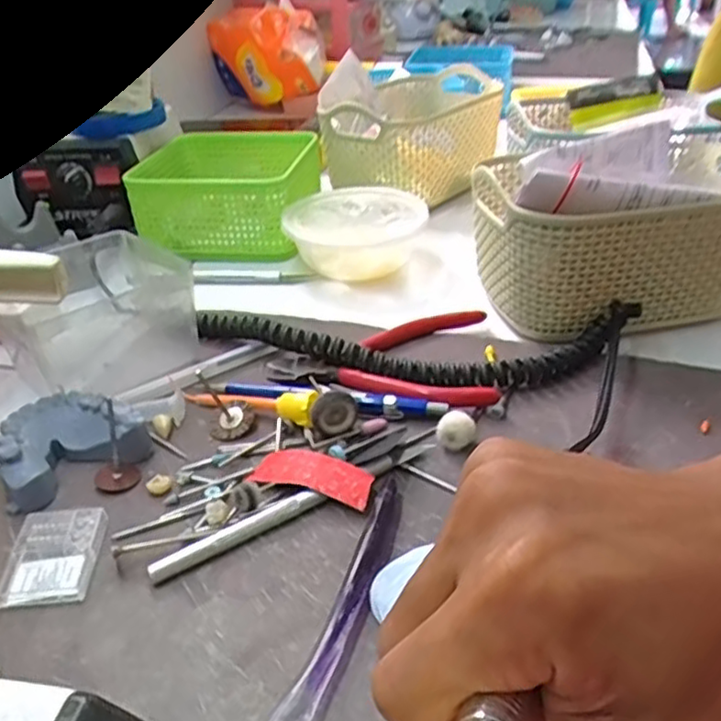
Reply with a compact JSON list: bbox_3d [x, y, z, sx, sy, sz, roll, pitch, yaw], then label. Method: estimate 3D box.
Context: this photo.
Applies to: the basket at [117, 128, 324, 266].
[{"bbox_3d":[-0.107,-0.140,0.575,0.128,0.063,0.133,4,34,10],"label":"basket"}]

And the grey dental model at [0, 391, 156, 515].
[{"bbox_3d":[-0.143,0.038,0.337,0.067,0.023,0.055,-24,39,-29],"label":"grey dental model"}]

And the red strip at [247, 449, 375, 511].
[{"bbox_3d":[-0.022,0.053,0.315,0.057,0.010,0.020,12,36,21],"label":"red strip"}]

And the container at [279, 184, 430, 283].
[{"bbox_3d":[-0.002,-0.094,0.519,0.098,0.045,0.098,-2,33,1],"label":"container"}]

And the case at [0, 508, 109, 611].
[{"bbox_3d":[-0.127,0.081,0.286,0.035,0.008,0.045,-4,33,-1],"label":"case"}]

